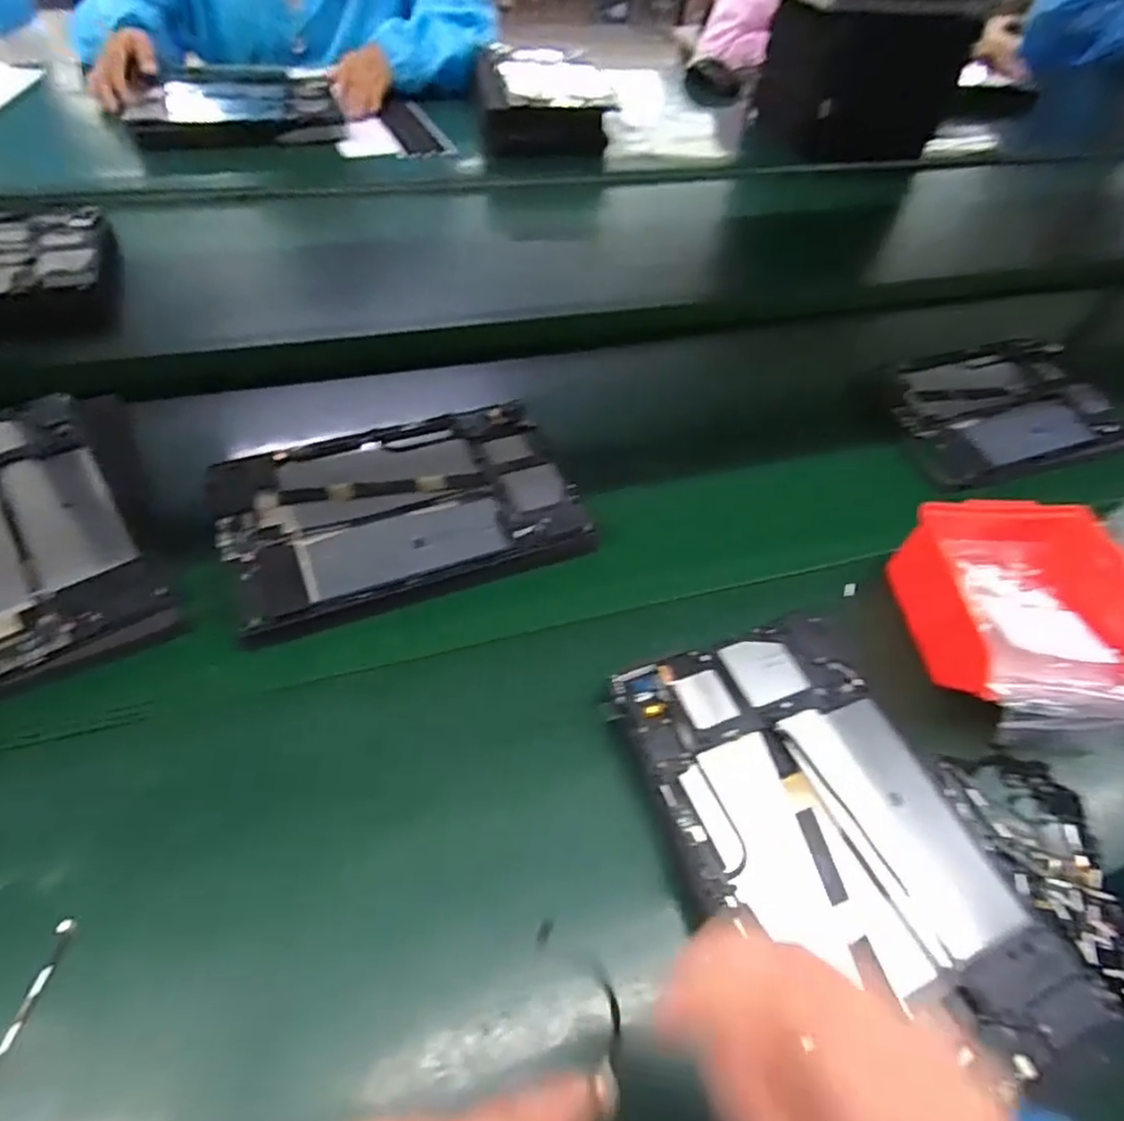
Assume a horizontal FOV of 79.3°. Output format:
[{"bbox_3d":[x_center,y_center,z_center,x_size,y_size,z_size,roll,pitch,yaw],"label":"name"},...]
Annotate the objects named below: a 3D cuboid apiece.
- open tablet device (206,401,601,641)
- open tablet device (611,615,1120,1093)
[{"bbox_3d":[-0.113,-0.041,0.482,0.235,0.014,0.158,-17,58,-20],"label":"open tablet device"},{"bbox_3d":[0.140,0.144,0.360,0.155,0.013,0.237,-17,56,-18],"label":"open tablet device"}]

